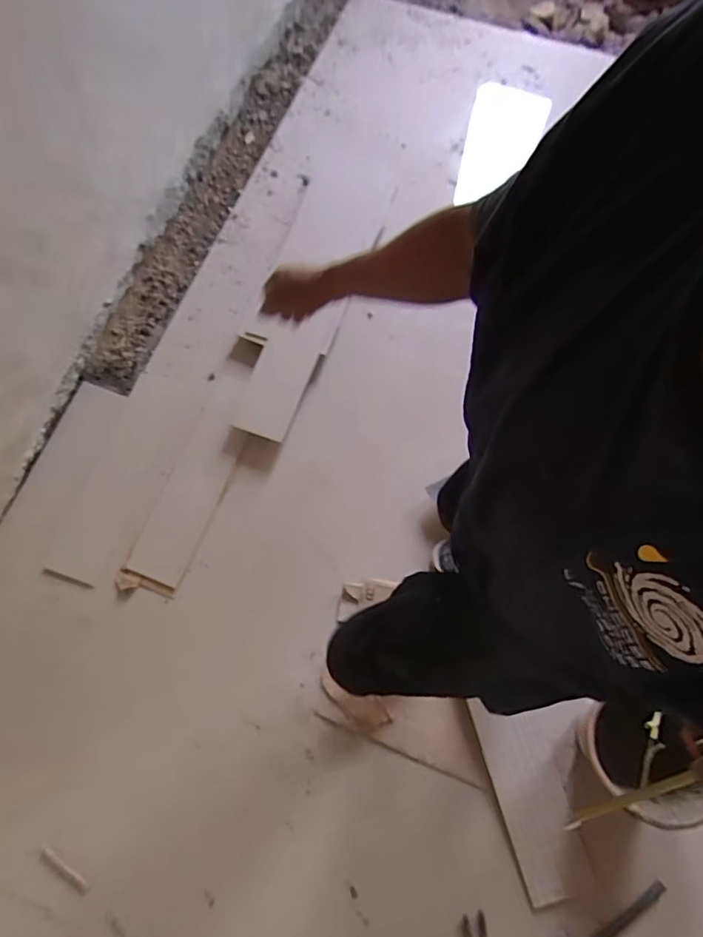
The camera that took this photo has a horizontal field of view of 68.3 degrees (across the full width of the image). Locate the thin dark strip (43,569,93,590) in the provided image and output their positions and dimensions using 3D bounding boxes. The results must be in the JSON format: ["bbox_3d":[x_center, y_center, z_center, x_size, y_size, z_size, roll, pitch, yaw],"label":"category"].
[{"bbox_3d":[-0.737,0.287,1.343,0.136,0.007,0.016,18,75,4],"label":"thin dark strip"}]

